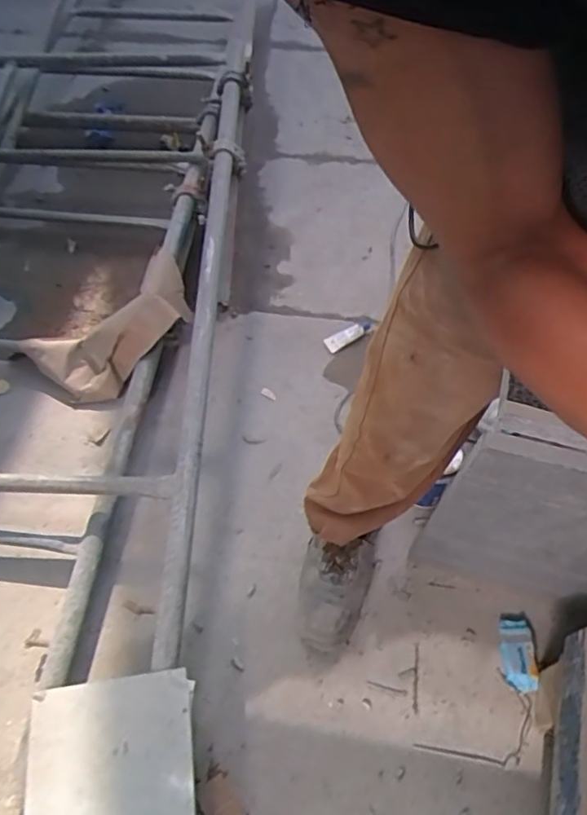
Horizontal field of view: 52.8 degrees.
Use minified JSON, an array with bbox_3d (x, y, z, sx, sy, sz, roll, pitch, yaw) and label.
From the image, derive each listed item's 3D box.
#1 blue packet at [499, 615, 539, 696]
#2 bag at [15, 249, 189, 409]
[{"bbox_3d":[0.376,0.414,0.993,0.054,0.029,0.113,0,58,2],"label":"blue packet"},{"bbox_3d":[-0.379,-0.176,1.285,0.369,0.124,0.182,-43,64,-1],"label":"bag"}]

